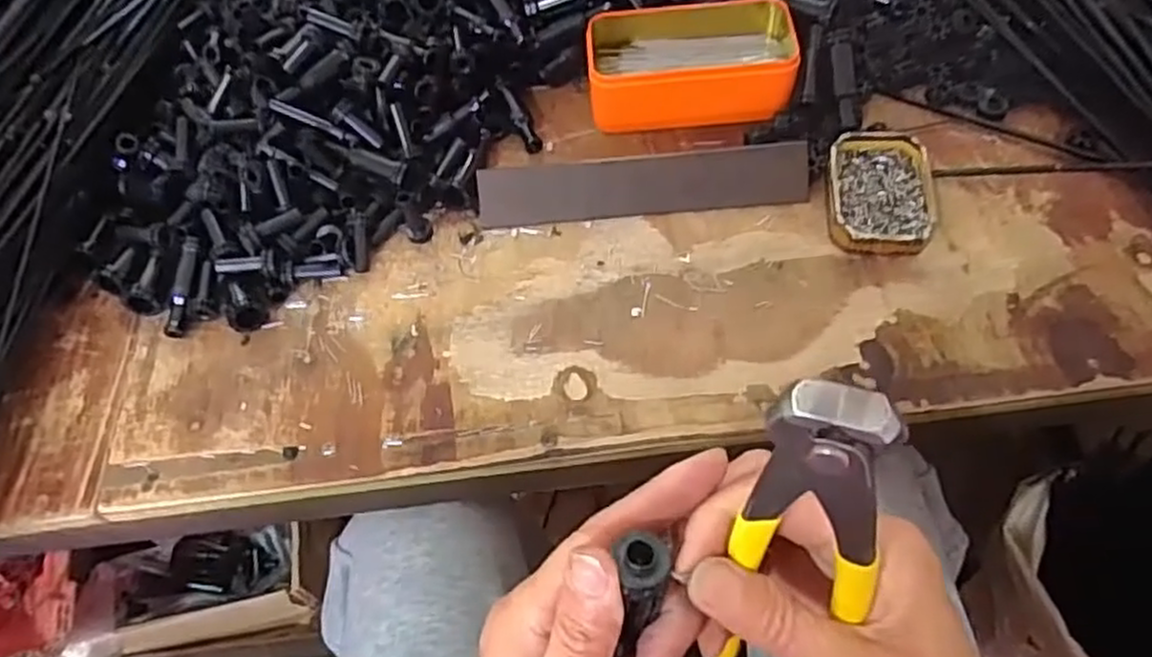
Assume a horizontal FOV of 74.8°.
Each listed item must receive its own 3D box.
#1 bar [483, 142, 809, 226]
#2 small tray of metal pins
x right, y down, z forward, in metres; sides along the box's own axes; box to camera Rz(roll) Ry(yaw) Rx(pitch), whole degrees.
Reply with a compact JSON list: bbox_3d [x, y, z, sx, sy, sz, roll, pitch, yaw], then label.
[{"bbox_3d":[0.044,-0.096,0.508,0.218,0.039,0.005,-4,13,3],"label":"bar"},{"bbox_3d":[0.195,-0.088,0.485,0.063,0.019,0.093,5,59,8],"label":"small tray of metal pins"}]

